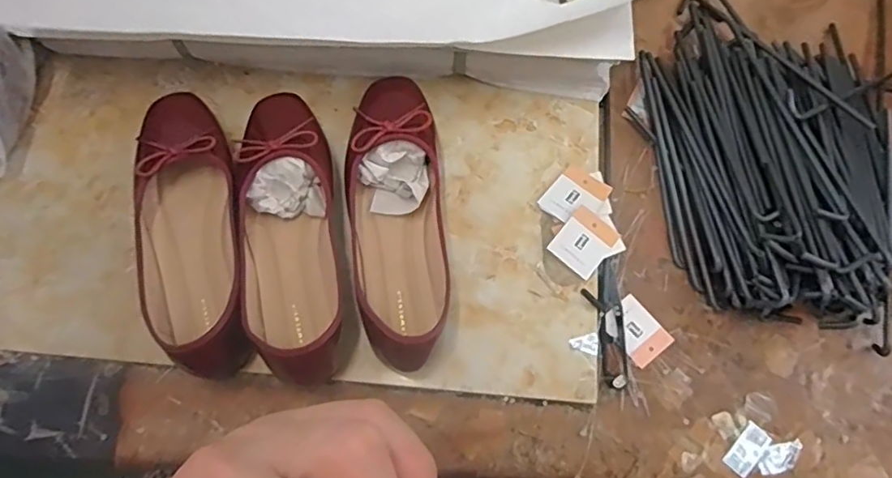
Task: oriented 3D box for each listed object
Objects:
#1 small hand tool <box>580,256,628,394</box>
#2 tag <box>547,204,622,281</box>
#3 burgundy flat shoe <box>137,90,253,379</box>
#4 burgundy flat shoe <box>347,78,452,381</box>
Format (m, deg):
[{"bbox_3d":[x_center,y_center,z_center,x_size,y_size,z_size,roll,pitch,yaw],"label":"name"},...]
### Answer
[{"bbox_3d":[0.133,0.068,0.482,0.032,0.011,0.107,-3,71,1],"label":"small hand tool"},{"bbox_3d":[0.119,0.003,0.501,0.044,0.004,0.051,39,82,6],"label":"tag"},{"bbox_3d":[-0.214,-0.016,0.476,0.088,0.055,0.254,-14,71,-3],"label":"burgundy flat shoe"},{"bbox_3d":[-0.042,-0.022,0.486,0.082,0.057,0.257,-8,71,-1],"label":"burgundy flat shoe"}]

